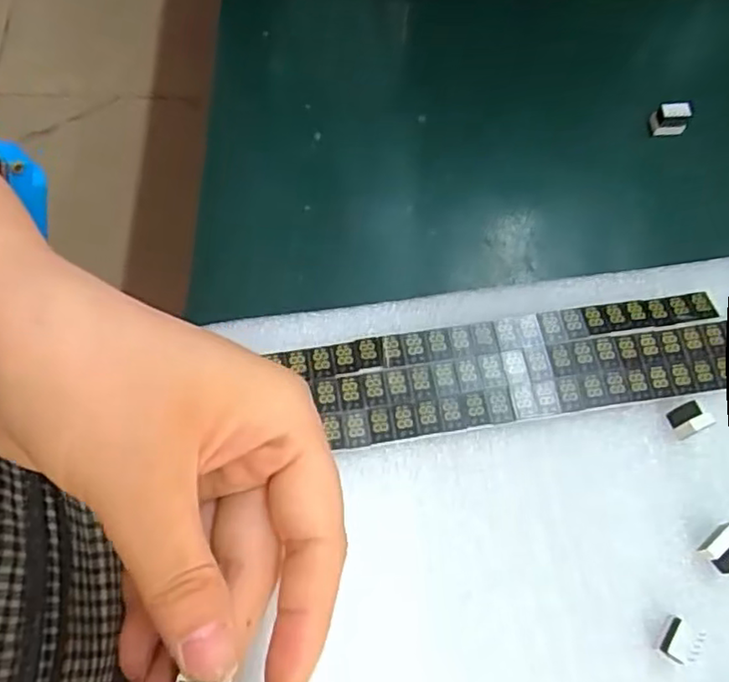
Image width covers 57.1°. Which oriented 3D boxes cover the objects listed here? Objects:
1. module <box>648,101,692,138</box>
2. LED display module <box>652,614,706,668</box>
[{"bbox_3d":[0.130,-0.094,0.284,0.015,0.012,0.009,-4,70,1],"label":"module"},{"bbox_3d":[0.095,0.091,0.204,0.011,0.011,0.012,33,75,13],"label":"LED display module"}]

